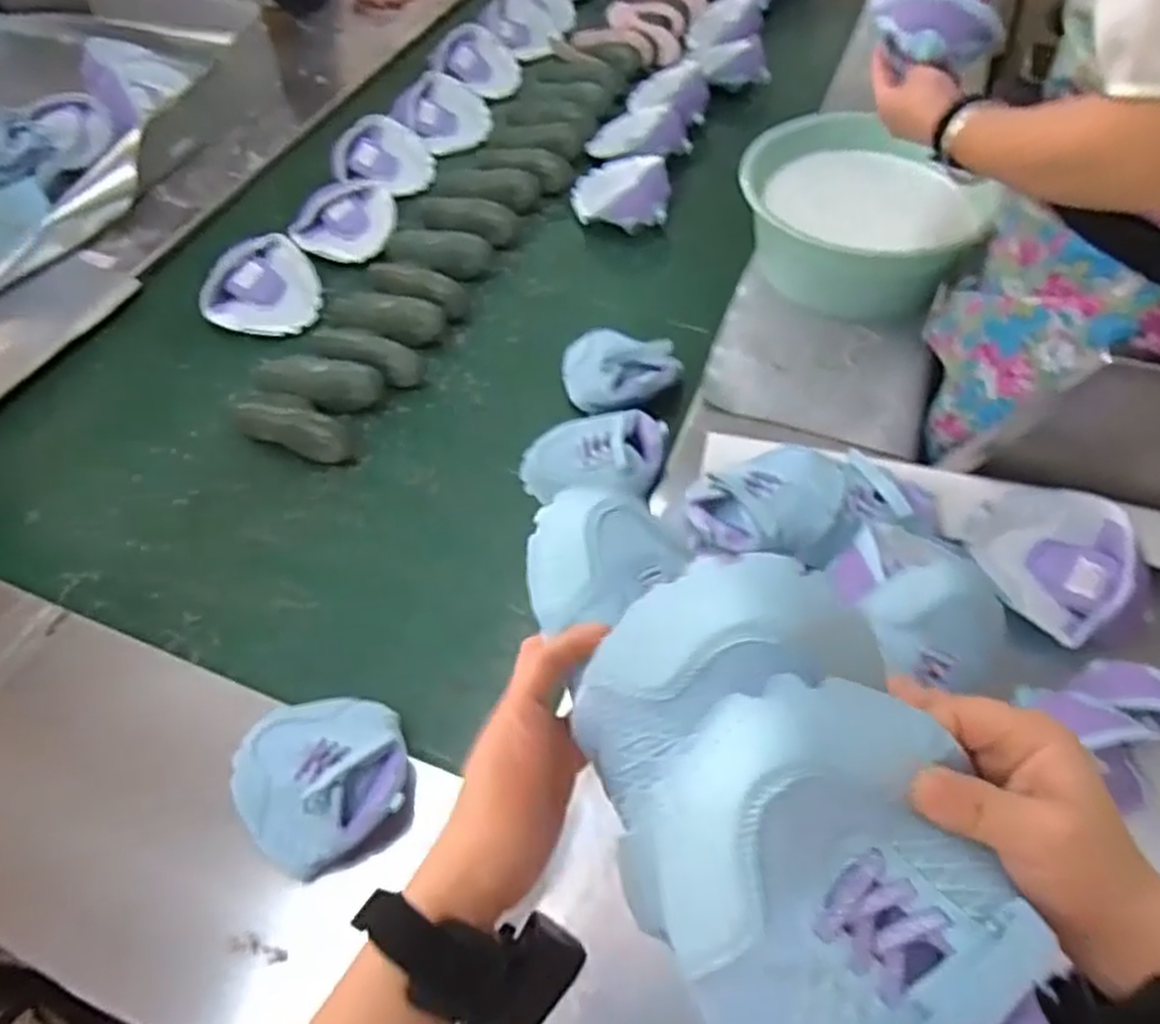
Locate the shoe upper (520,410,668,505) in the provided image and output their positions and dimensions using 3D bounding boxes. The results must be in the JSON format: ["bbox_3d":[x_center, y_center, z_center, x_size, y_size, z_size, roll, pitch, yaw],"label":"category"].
[{"bbox_3d":[0.013,-0.060,0.842,0.159,0.049,0.104,0,54,3],"label":"shoe upper"}]

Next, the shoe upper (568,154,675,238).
[{"bbox_3d":[0.057,-0.473,1.132,0.140,0.070,0.146,-2,54,2],"label":"shoe upper"}]

